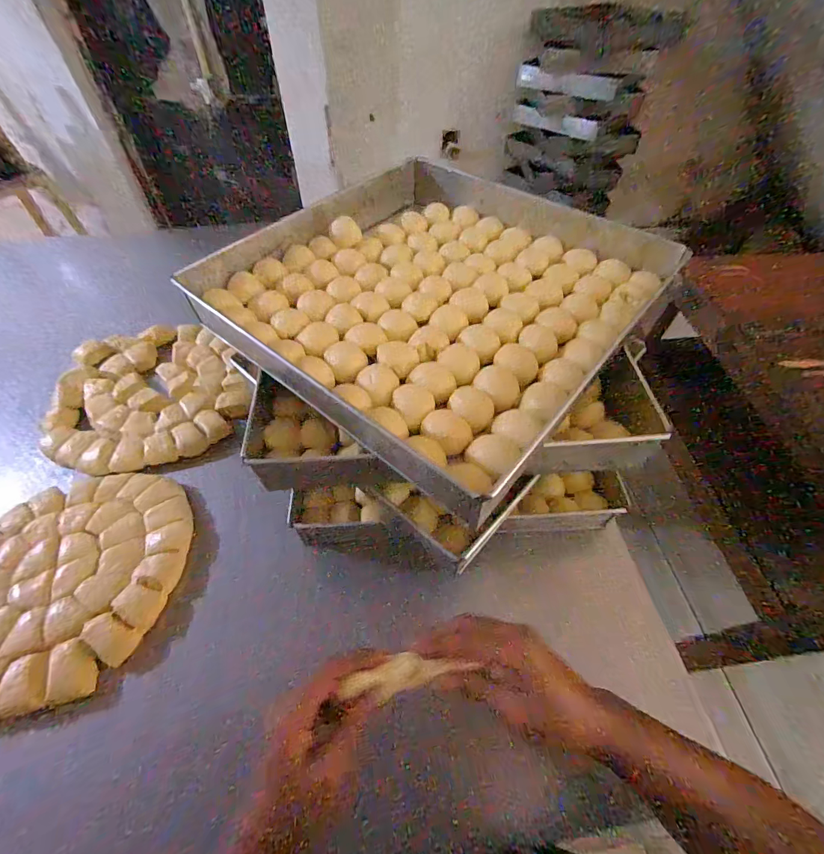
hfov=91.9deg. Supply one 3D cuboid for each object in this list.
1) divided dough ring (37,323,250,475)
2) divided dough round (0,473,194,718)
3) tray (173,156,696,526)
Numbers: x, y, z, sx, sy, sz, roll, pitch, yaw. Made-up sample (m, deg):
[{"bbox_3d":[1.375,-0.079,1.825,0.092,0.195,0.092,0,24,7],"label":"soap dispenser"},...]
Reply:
[{"bbox_3d":[-0.417,-0.064,0.643,0.291,0.022,0.296,1,54,-1],"label":"divided dough ring"},{"bbox_3d":[-0.413,0.176,0.466,0.261,0.022,0.256,1,54,-1],"label":"divided dough round"},{"bbox_3d":[0.033,-0.184,0.479,0.439,0.039,0.461,35,60,22],"label":"tray"}]

